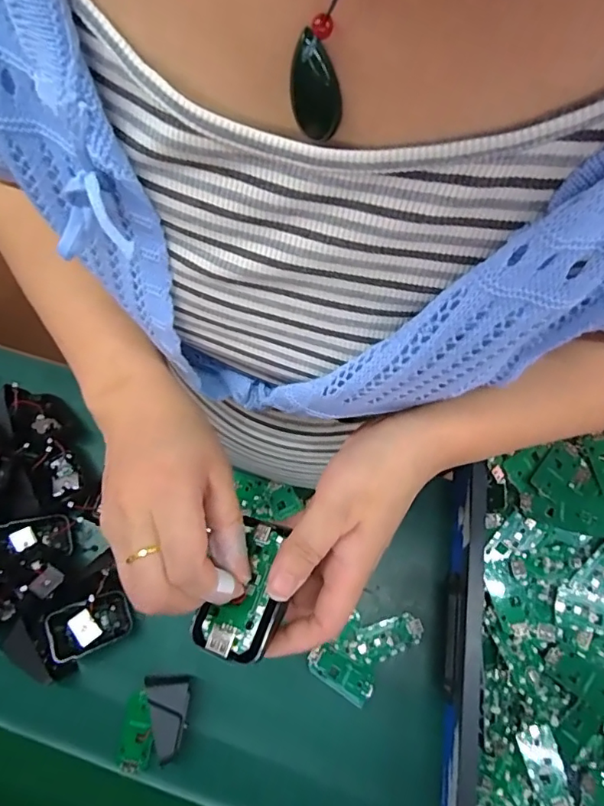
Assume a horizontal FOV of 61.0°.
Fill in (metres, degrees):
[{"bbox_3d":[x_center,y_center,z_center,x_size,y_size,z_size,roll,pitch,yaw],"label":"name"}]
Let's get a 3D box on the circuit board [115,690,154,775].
[{"bbox_3d":[-0.150,0.298,0.464,0.032,0.009,0.063,9,71,4],"label":"circuit board"}]

